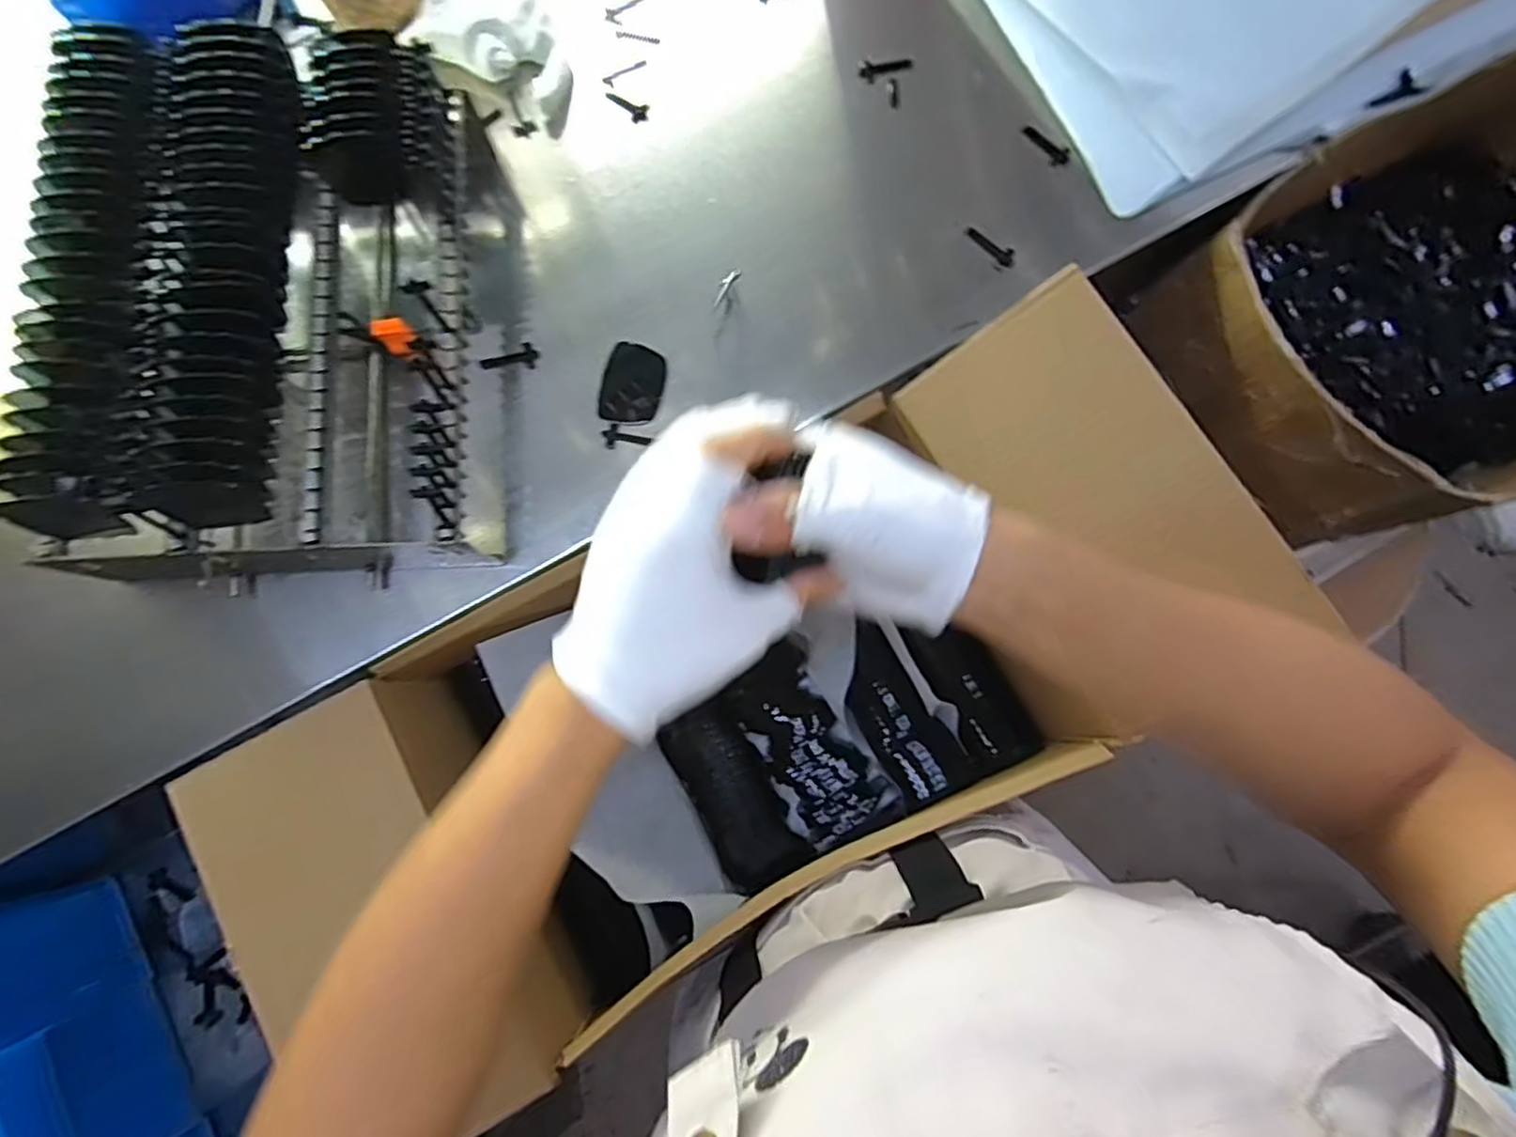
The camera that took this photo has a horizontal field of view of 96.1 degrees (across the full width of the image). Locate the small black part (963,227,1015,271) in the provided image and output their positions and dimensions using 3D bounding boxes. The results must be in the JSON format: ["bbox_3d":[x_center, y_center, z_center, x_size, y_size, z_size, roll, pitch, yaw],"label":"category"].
[{"bbox_3d":[0.167,-0.230,0.488,0.013,0.010,0.043,-39,82,-7],"label":"small black part"}]

